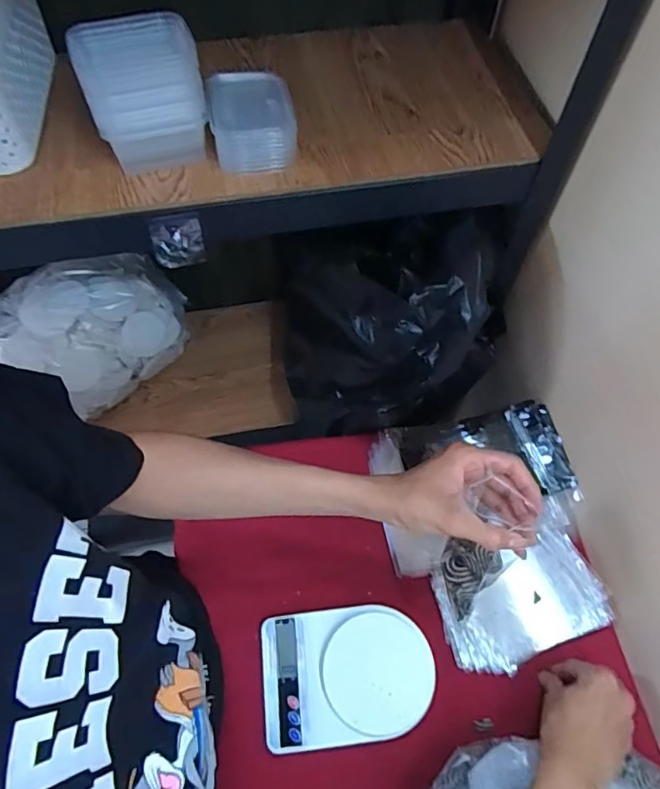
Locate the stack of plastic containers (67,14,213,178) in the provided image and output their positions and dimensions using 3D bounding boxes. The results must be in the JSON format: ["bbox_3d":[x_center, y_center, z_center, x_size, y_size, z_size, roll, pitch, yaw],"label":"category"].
[{"bbox_3d":[-0.179,-0.289,0.510,0.110,0.110,0.079,-11,61,-7],"label":"stack of plastic containers"}]

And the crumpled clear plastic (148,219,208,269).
[{"bbox_3d":[-0.155,-0.154,0.533,0.051,0.041,0.027,-15,61,-9],"label":"crumpled clear plastic"}]

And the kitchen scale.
[{"bbox_3d":[0.017,0.300,0.559,0.178,0.030,0.128,-6,60,-4],"label":"kitchen scale"}]

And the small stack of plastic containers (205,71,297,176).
[{"bbox_3d":[-0.082,-0.286,0.544,0.087,0.053,0.103,-9,61,-6],"label":"small stack of plastic containers"}]

